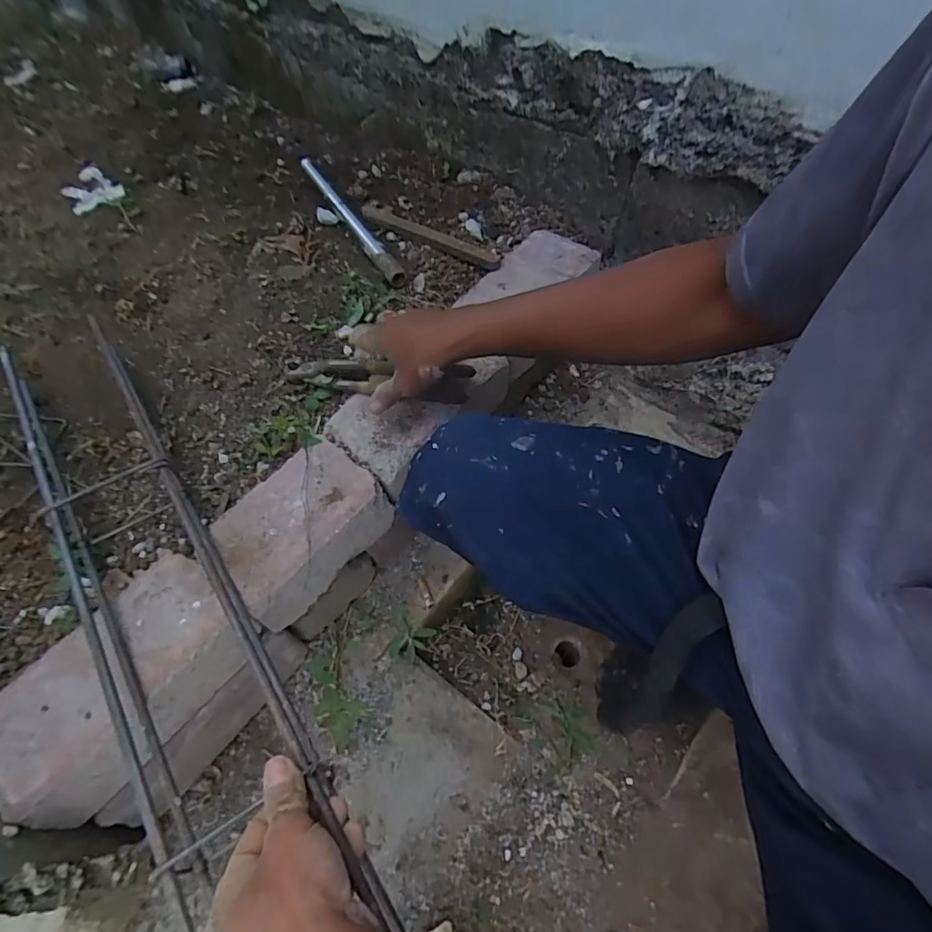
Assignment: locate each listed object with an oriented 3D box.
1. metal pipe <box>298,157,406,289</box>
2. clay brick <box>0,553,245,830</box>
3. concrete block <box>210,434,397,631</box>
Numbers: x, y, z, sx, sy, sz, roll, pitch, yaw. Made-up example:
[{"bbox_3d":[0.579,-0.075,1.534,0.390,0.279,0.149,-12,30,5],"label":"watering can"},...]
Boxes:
[{"bbox_3d":[-0.172,-0.369,0.748,0.022,0.021,0.344,-27,60,-12],"label":"metal pipe"},{"bbox_3d":[-0.295,0.190,0.448,0.121,0.072,0.201,30,63,22],"label":"clay brick"},{"bbox_3d":[-0.168,0.064,0.529,0.110,0.071,0.163,39,66,25],"label":"concrete block"}]

